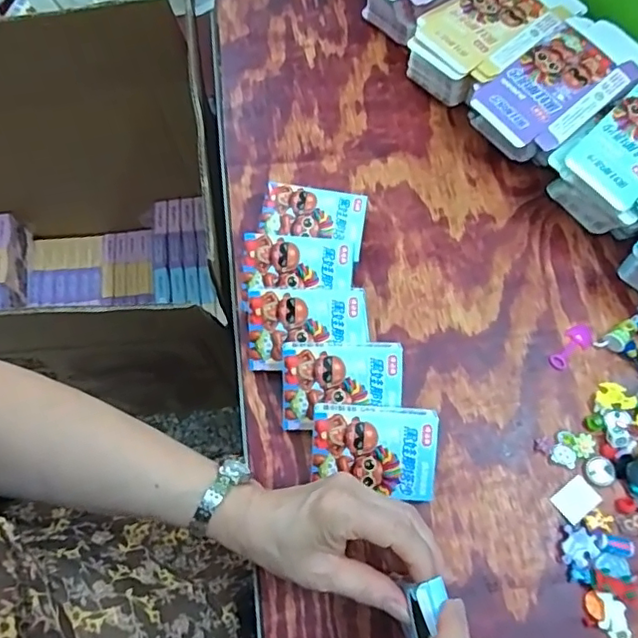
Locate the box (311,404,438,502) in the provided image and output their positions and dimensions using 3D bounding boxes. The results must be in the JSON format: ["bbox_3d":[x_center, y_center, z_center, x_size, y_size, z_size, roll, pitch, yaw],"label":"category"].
[{"bbox_3d":[0.041,0.100,0.435,0.091,0.019,0.065,3,96,1],"label":"box"}]

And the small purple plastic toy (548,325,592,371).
[{"bbox_3d":[0.215,0.023,0.494,0.050,0.004,0.023,-35,75,-13],"label":"small purple plastic toy"}]

